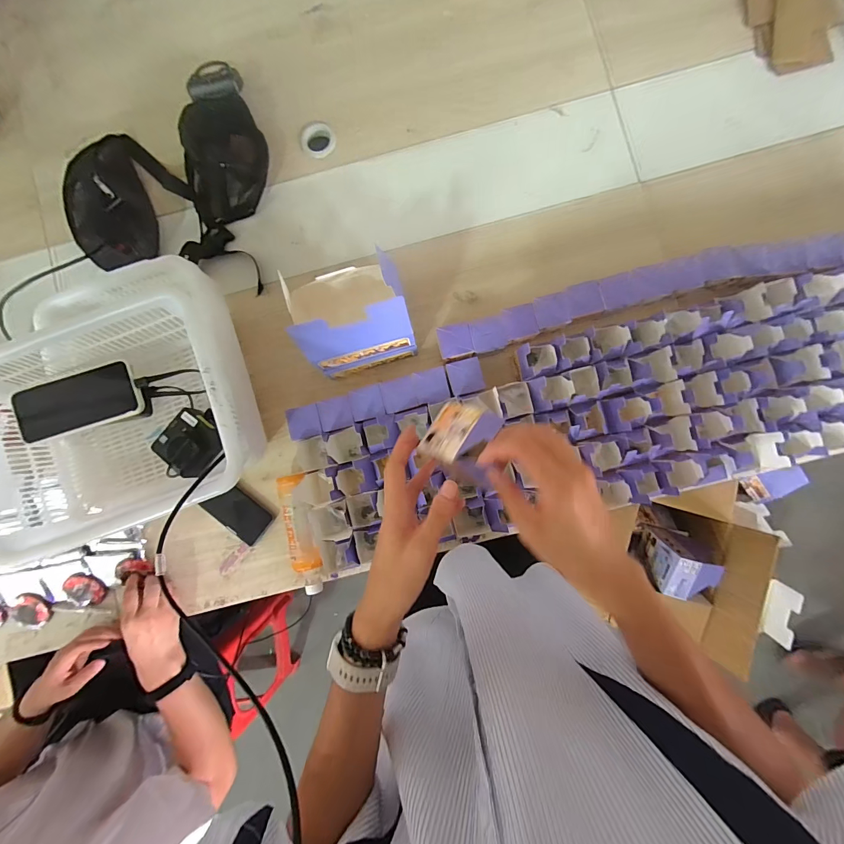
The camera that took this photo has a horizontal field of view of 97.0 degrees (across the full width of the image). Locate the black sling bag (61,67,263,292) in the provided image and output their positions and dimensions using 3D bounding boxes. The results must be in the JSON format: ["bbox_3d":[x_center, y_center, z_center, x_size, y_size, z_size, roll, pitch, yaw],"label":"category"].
[{"bbox_3d":[-0.509,-0.490,0.748,0.396,0.066,0.435,0,87,3],"label":"black sling bag"}]

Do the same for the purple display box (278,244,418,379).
[{"bbox_3d":[-0.112,-0.172,0.643,0.177,0.201,0.130,-16,86,2],"label":"purple display box"}]

